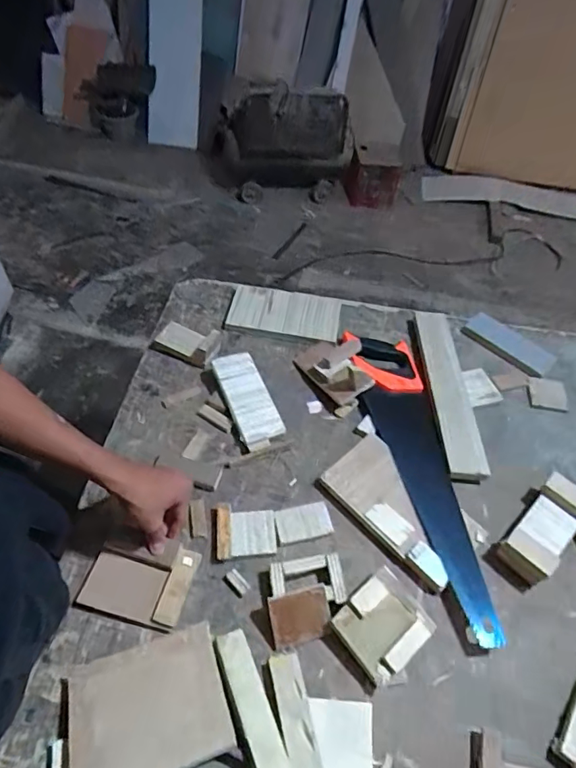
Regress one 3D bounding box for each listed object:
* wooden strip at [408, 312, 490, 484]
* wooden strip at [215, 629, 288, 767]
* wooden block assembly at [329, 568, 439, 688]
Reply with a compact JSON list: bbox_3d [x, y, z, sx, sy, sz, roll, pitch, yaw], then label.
[{"bbox_3d":[0.278,-0.007,0.837,0.077,0.023,0.371,2,52,-4],"label":"wooden strip"},{"bbox_3d":[-0.040,0.345,0.520,0.032,0.009,0.150,-7,45,-26],"label":"wooden strip"},{"bbox_3d":[0.113,0.287,0.581,0.101,0.045,0.096,-32,62,-27],"label":"wooden block assembly"}]

